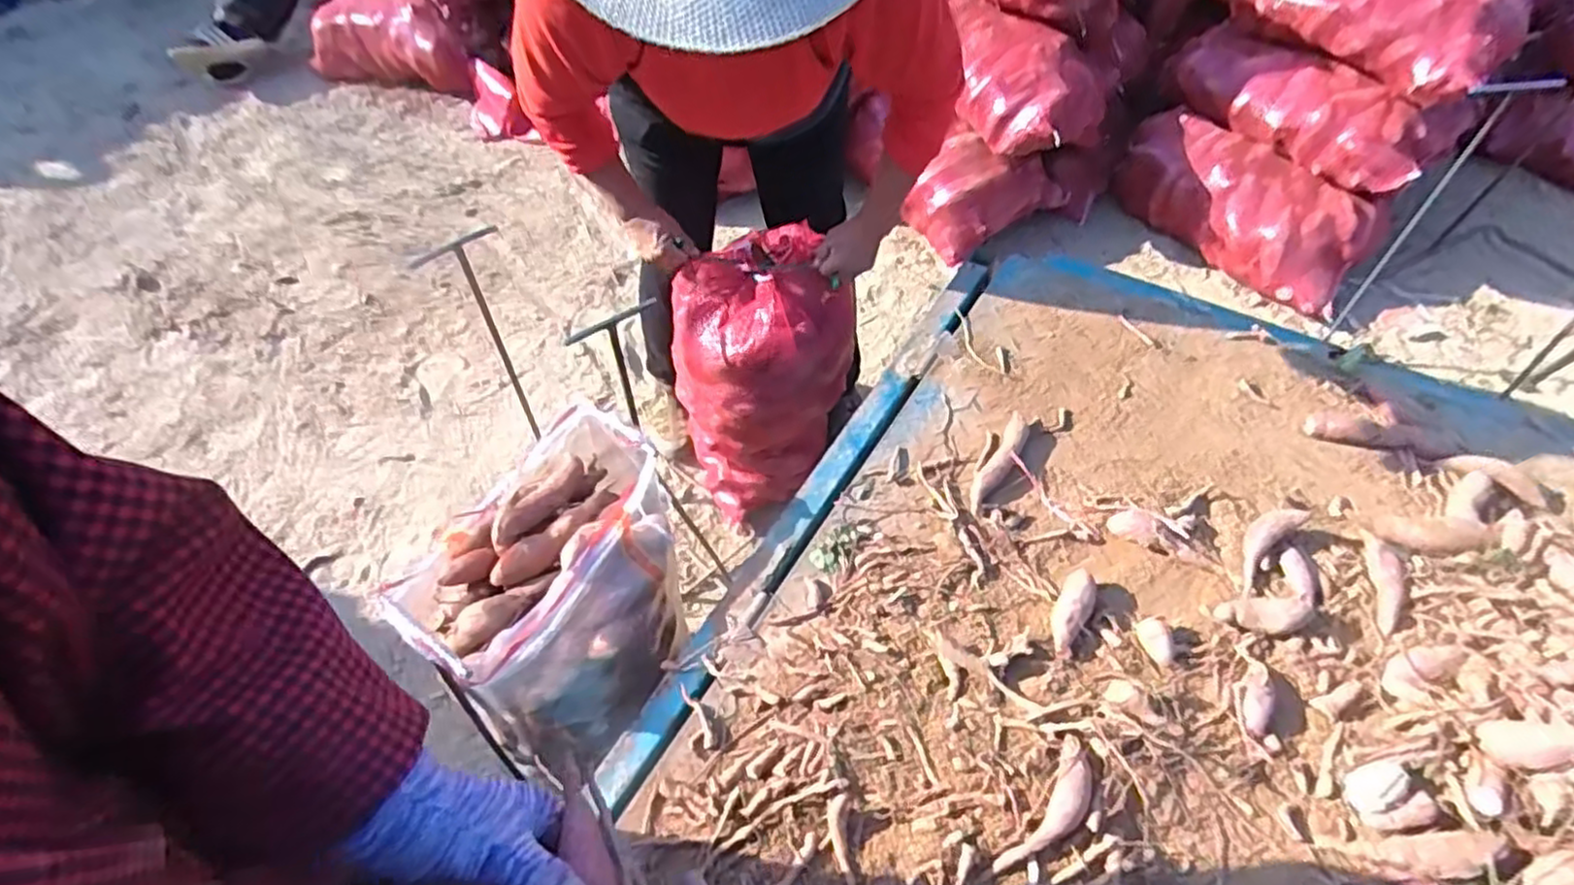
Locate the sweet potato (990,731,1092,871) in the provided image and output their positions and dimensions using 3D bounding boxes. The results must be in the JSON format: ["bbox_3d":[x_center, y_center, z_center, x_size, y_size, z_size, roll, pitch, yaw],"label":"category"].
[{"bbox_3d":[0.234,0.326,0.641,0.039,0.033,0.131,32,58,25],"label":"sweet potato"}]

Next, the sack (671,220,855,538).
[{"bbox_3d":[-0.045,-0.099,1.353,0.264,0.501,0.231,-20,53,-14],"label":"sack"}]

